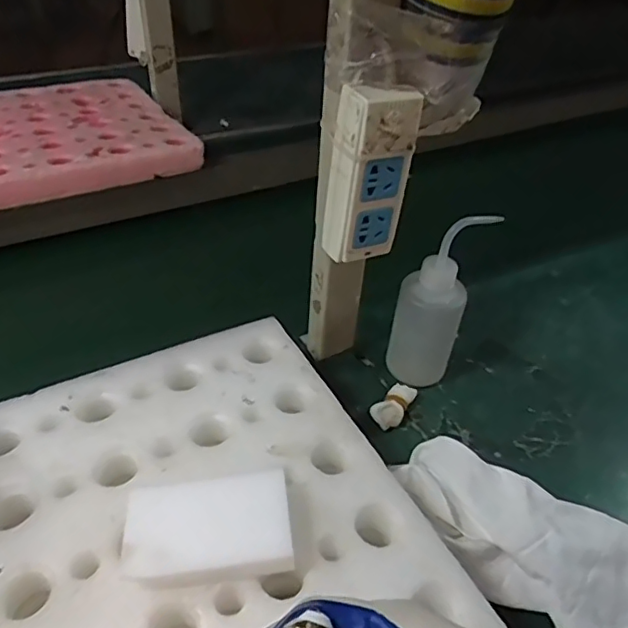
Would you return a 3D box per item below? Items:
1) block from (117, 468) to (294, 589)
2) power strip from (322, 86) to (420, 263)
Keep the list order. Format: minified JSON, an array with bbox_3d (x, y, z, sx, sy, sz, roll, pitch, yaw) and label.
[{"bbox_3d":[-0.065,0.134,0.350,0.098,0.036,0.059,-4,42,-9],"label":"block"},{"bbox_3d":[0.041,-0.102,0.425,0.054,0.126,0.028,-15,44,-20],"label":"power strip"}]

